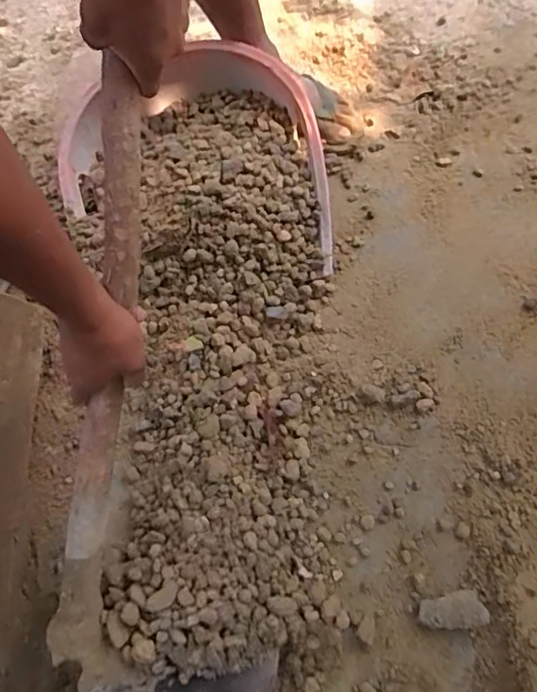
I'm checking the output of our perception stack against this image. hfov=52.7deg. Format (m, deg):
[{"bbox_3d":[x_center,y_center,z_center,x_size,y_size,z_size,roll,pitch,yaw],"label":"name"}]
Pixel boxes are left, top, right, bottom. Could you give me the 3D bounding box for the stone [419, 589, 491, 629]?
[{"bbox_3d":[0.235,0.338,0.694,0.079,0.026,0.041,-8,74,-3],"label":"stone"}]

